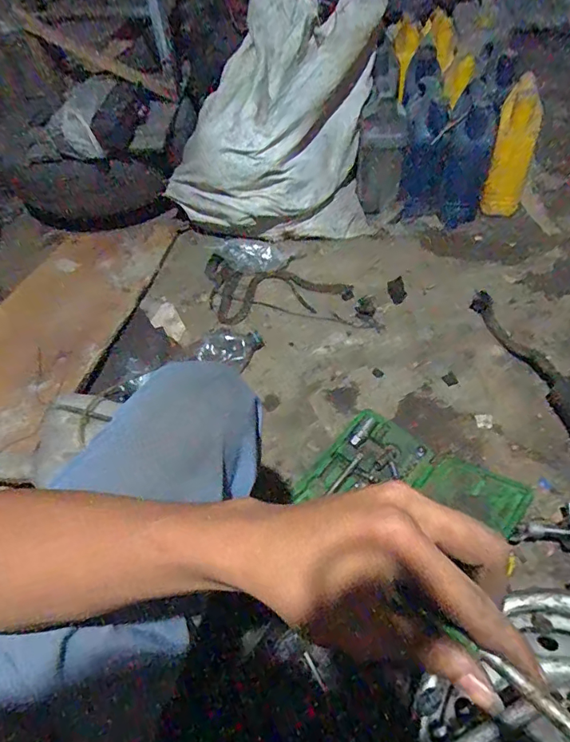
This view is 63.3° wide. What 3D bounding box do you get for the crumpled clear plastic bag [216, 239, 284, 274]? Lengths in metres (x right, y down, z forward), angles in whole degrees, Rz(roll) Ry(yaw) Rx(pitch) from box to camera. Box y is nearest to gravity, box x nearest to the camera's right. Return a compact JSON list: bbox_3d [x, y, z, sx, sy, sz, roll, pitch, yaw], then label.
[{"bbox_3d":[-0.086,-0.279,1.146,0.154,0.065,0.080,9,54,12],"label":"crumpled clear plastic bag"}]

